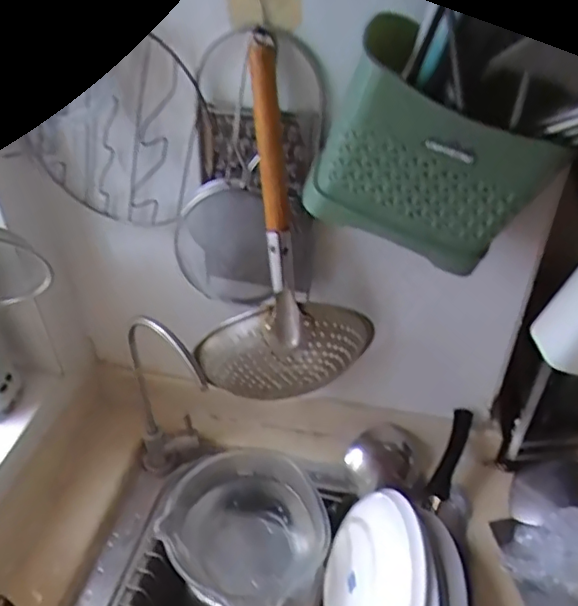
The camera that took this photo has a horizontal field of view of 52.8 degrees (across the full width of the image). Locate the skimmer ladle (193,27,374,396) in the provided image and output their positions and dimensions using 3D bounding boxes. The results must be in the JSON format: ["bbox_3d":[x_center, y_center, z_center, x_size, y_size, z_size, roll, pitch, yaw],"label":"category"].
[{"bbox_3d":[0.017,-0.054,0.538,0.176,0.331,0.080,-2,20,-25],"label":"skimmer ladle"}]

